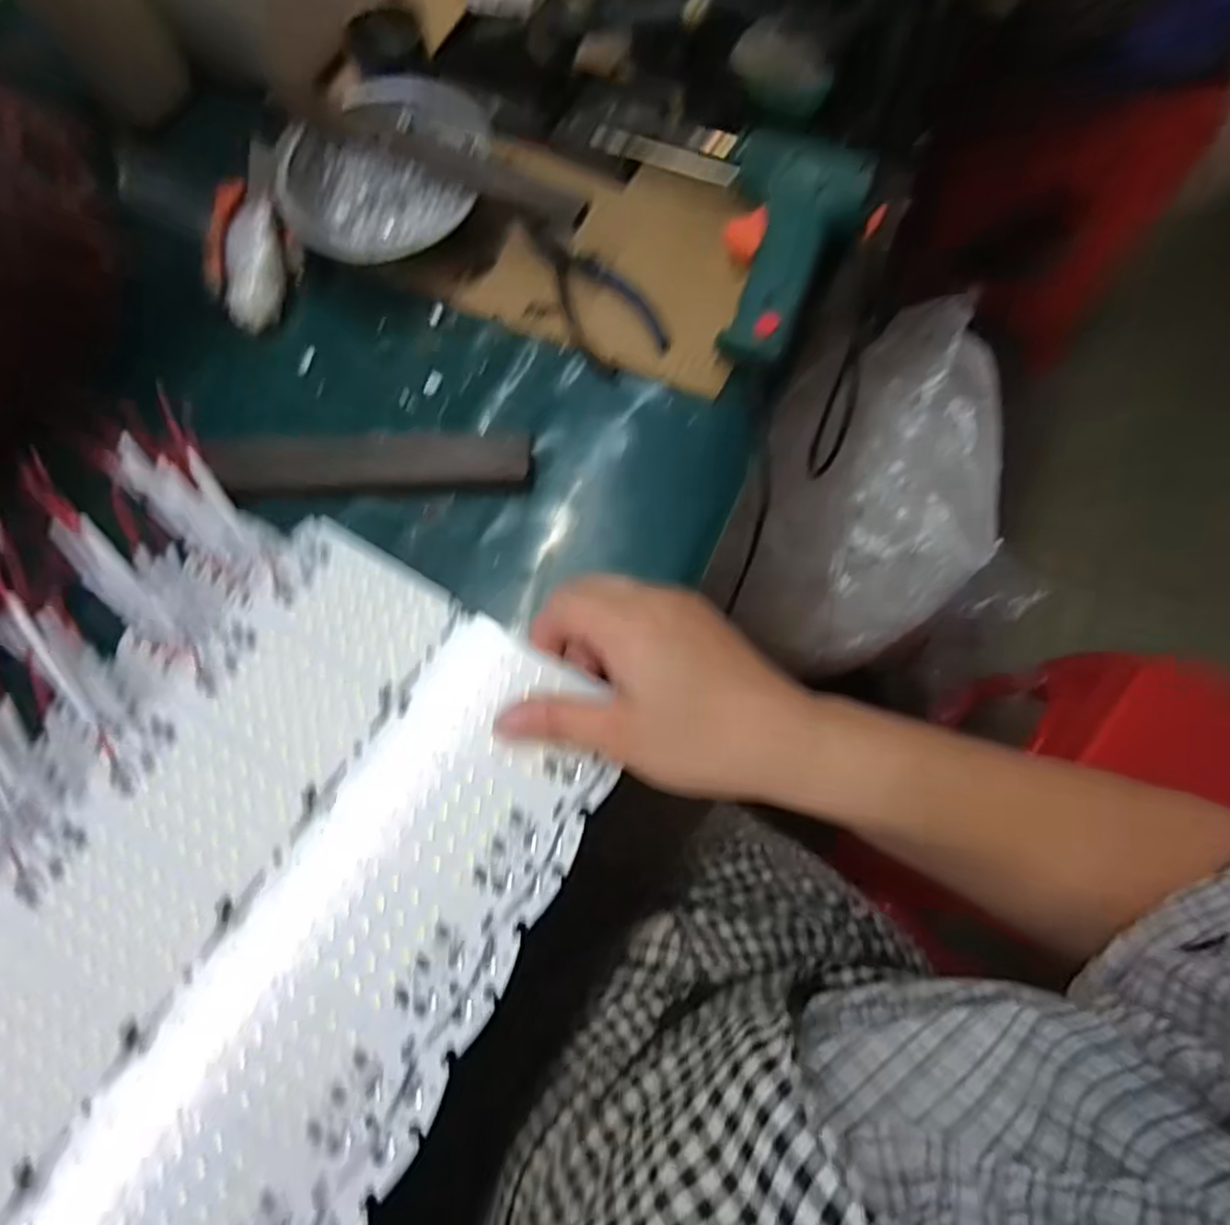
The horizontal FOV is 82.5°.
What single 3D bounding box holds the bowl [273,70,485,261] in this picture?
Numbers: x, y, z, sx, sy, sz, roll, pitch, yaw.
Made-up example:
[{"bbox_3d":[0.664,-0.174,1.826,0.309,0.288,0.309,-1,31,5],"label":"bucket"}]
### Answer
[{"bbox_3d":[-0.142,-0.273,0.442,0.128,0.038,0.128,0,72,1],"label":"bowl"}]

